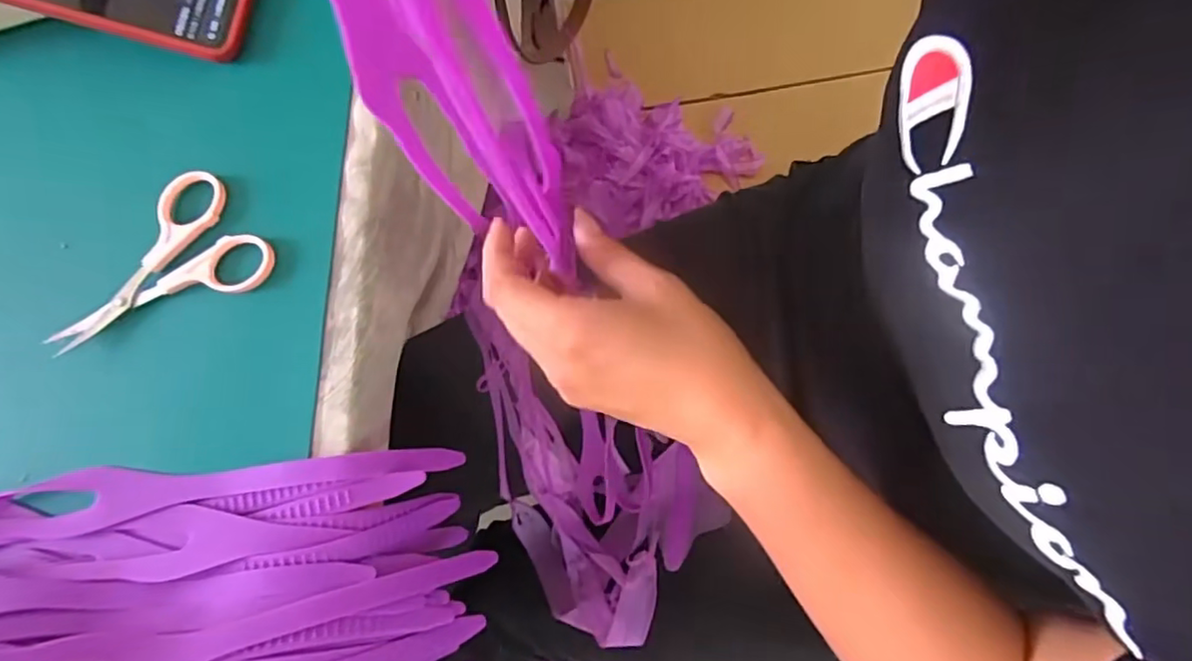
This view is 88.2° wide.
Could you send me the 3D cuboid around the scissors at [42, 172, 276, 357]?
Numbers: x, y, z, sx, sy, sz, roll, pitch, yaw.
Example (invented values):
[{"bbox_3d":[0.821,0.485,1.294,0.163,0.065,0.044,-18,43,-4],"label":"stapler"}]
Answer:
[{"bbox_3d":[-0.223,-0.026,0.310,0.108,0.007,0.068,-39,81,-6],"label":"scissors"}]

